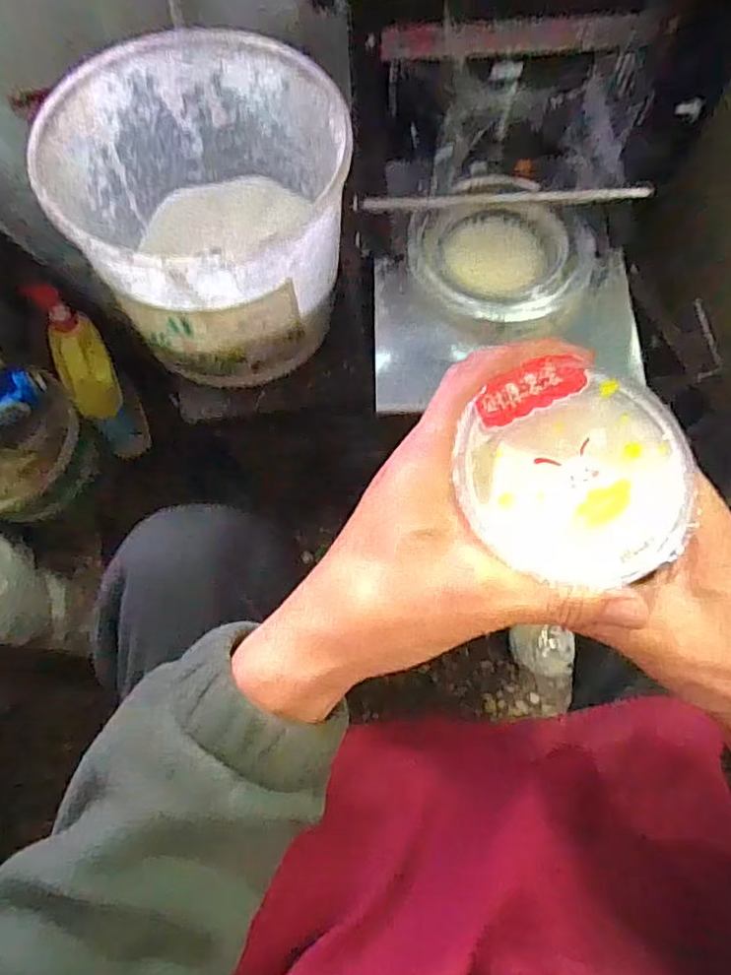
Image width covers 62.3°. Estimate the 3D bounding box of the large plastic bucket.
[{"bbox_3d":[-0.119,-0.214,0.480,0.199,0.148,0.211,0,71,0],"label":"large plastic bucket"}]

